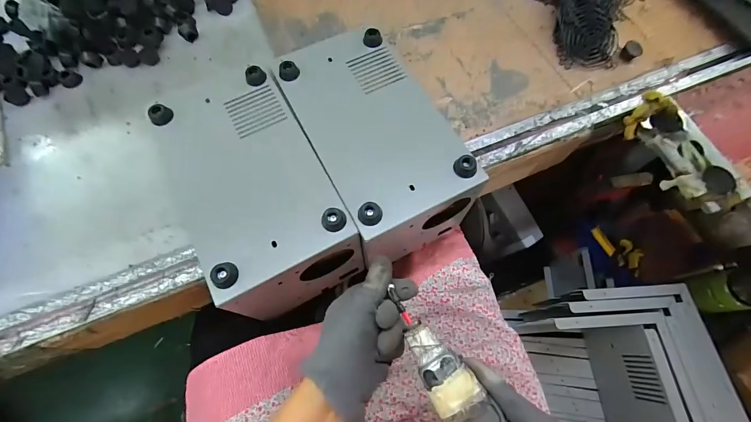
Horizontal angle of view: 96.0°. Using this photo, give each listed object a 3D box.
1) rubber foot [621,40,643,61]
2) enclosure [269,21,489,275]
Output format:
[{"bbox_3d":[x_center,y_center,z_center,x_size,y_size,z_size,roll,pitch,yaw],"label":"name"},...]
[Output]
[{"bbox_3d":[0.342,-0.214,0.450,0.024,0.012,0.024,38,74,14],"label":"rubber foot"},{"bbox_3d":[0.001,-0.078,0.465,0.154,0.162,0.281,-26,71,-9],"label":"enclosure"}]

